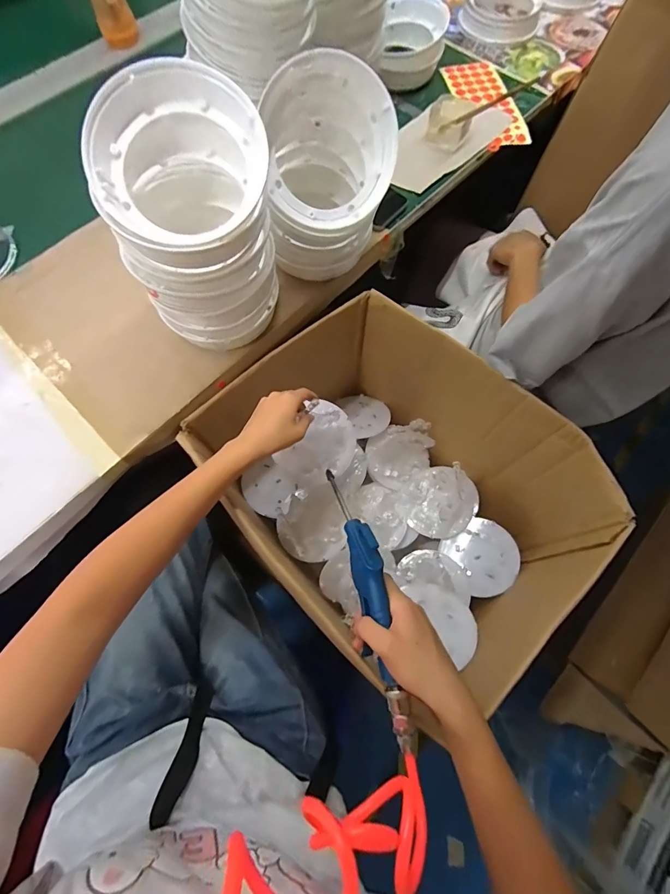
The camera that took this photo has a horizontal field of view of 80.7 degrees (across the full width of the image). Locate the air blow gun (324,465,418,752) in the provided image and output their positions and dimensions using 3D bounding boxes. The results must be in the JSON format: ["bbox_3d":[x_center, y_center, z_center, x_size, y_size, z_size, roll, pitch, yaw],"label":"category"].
[{"bbox_3d":[0.036,0.140,0.381,0.028,0.044,0.262,-12,67,-5],"label":"air blow gun"}]

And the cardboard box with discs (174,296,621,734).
[{"bbox_3d":[0.095,0.074,0.599,0.448,0.280,0.367,42,75,13],"label":"cardboard box with discs"}]

